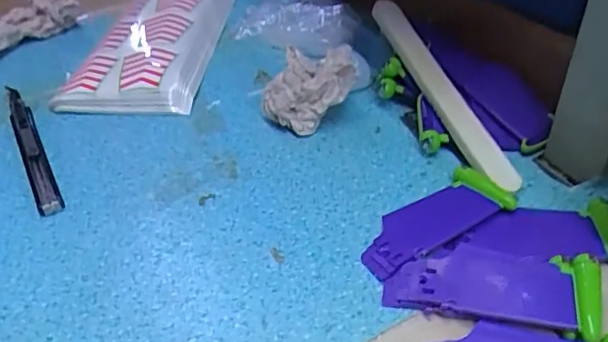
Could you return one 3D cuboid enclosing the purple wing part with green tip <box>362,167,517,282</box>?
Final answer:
[{"bbox_3d":[0.070,0.027,0.316,0.091,0.012,0.038,-24,44,-21],"label":"purple wing part with green tip"}]

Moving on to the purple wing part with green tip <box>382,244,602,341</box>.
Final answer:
[{"bbox_3d":[0.090,0.055,0.278,0.095,0.015,0.039,9,43,17],"label":"purple wing part with green tip"}]

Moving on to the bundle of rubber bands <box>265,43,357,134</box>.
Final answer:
[{"bbox_3d":[0.008,-0.058,0.390,0.067,0.044,0.035,-20,42,-16],"label":"bundle of rubber bands"}]

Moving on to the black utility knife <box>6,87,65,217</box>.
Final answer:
[{"bbox_3d":[-0.191,-0.020,0.397,0.016,0.012,0.156,-24,43,-20],"label":"black utility knife"}]

